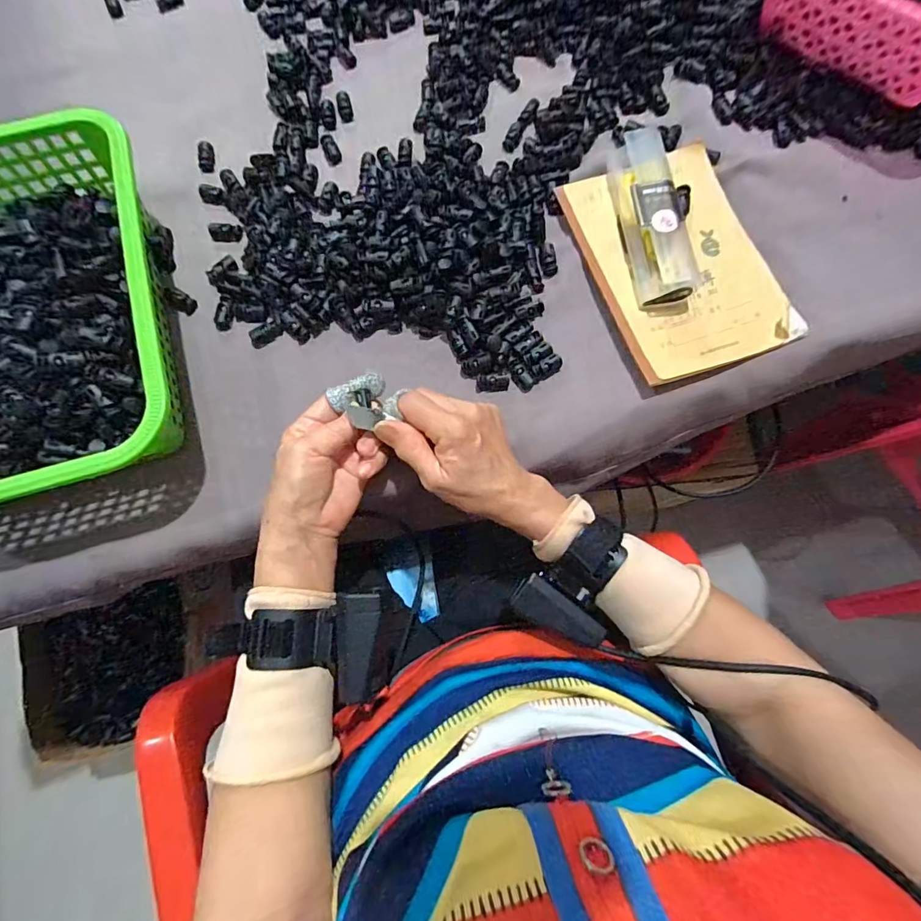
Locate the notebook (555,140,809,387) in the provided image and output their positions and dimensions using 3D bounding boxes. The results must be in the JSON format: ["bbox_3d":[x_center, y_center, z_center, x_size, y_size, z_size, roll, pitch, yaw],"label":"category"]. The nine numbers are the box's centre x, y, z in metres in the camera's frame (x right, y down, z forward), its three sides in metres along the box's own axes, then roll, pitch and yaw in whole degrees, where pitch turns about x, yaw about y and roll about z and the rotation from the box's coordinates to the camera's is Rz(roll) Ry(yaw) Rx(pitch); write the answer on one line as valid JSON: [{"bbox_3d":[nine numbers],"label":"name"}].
[{"bbox_3d":[0.187,-0.175,0.406,0.138,0.017,0.204,-18,78,-2],"label":"notebook"}]

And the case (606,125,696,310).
[{"bbox_3d":[0.163,-0.209,0.398,0.042,0.036,0.156,-8,77,-2],"label":"case"}]

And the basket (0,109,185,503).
[{"bbox_3d":[-0.336,-0.115,0.359,0.223,0.081,0.319,-16,76,-4],"label":"basket"}]

